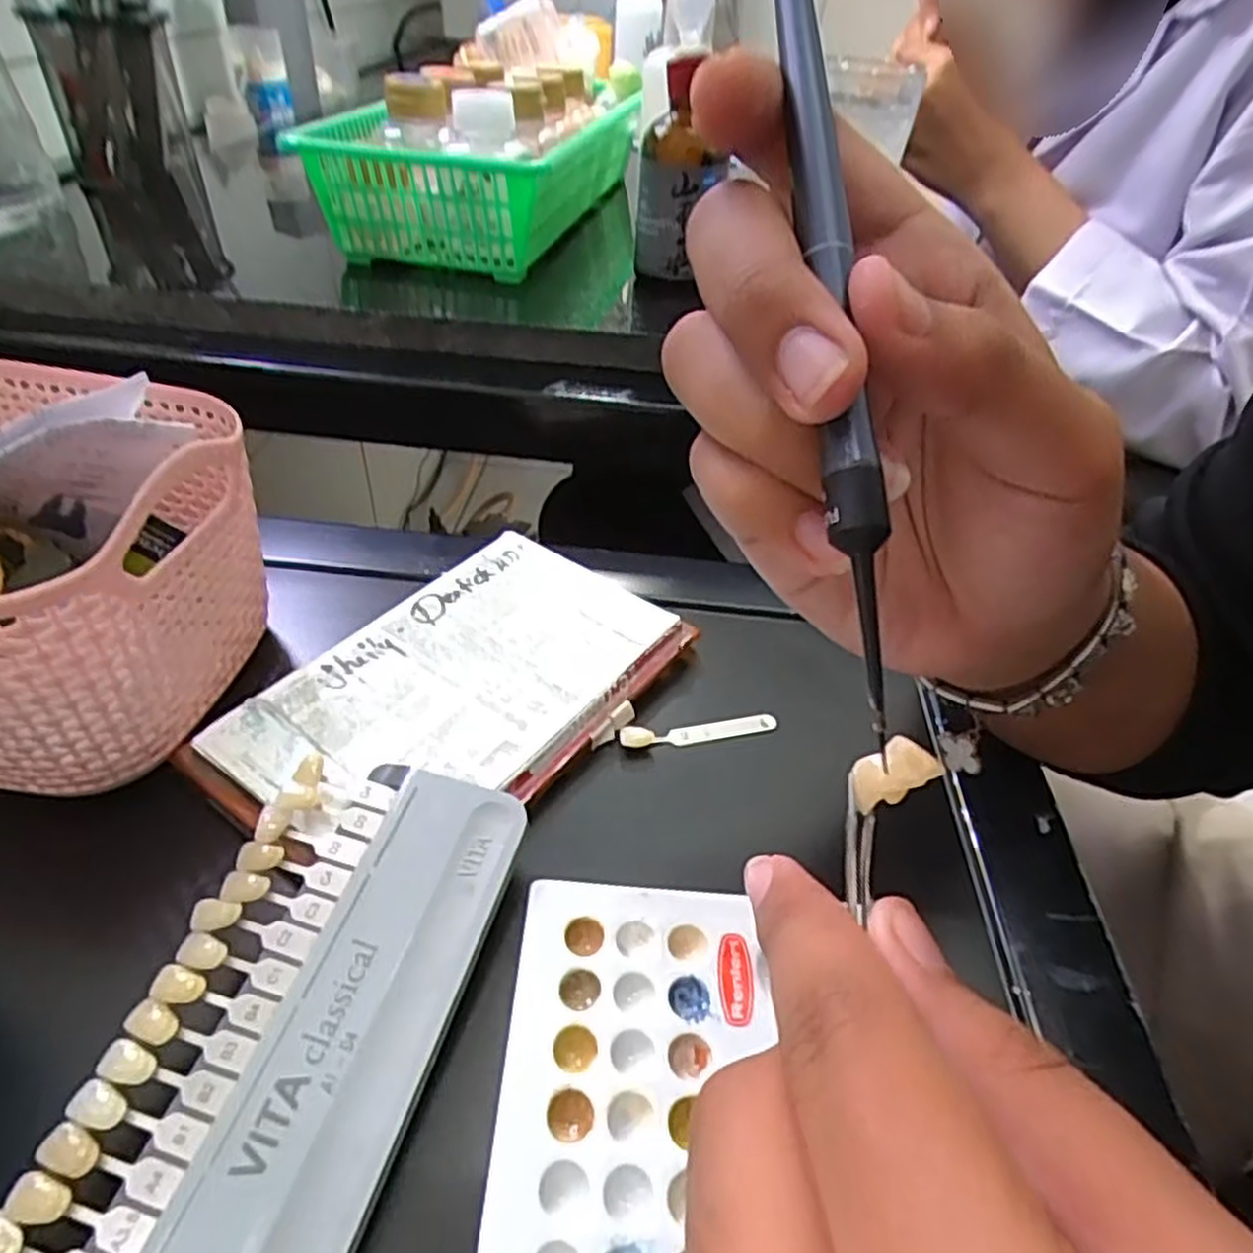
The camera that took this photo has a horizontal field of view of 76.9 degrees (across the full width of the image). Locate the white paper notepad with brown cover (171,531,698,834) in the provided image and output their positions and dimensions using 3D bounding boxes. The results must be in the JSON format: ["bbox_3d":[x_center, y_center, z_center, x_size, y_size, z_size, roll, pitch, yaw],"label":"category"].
[{"bbox_3d":[-0.054,0.022,0.266,0.090,0.017,0.148,27,47,25],"label":"white paper notepad with brown cover"}]

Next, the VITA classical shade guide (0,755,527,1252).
[{"bbox_3d":[-0.079,0.092,0.175,0.066,0.012,0.143,12,42,10],"label":"VITA classical shade guide"}]

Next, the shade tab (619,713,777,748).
[{"bbox_3d":[0.025,0.035,0.270,0.055,0.005,0.007,-7,43,-11],"label":"shade tab"}]

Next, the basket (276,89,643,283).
[{"bbox_3d":[-0.078,-0.266,0.457,0.123,0.057,0.242,10,42,8],"label":"basket"}]

